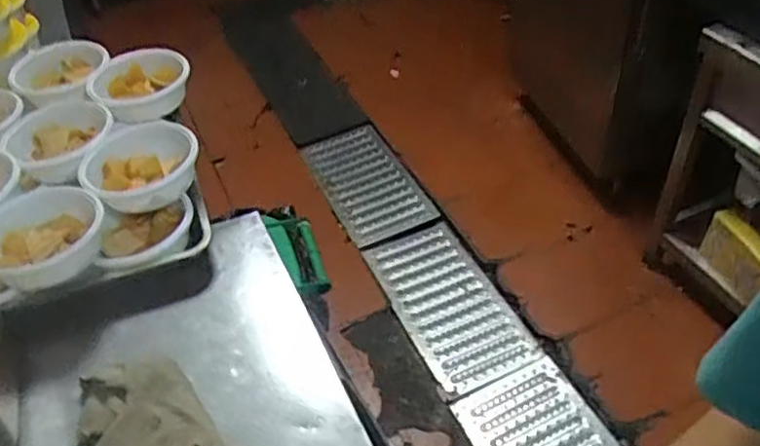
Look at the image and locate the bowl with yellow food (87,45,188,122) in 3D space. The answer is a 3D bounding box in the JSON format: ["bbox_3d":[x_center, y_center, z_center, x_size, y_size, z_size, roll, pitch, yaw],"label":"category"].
[{"bbox_3d":[-0.436,-0.249,1.227,0.156,0.064,0.169,-3,45,3],"label":"bowl with yellow food"}]

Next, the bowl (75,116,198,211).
[{"bbox_3d":[-0.357,-0.090,1.005,0.168,0.059,0.139,-25,48,-19],"label":"bowl"}]

